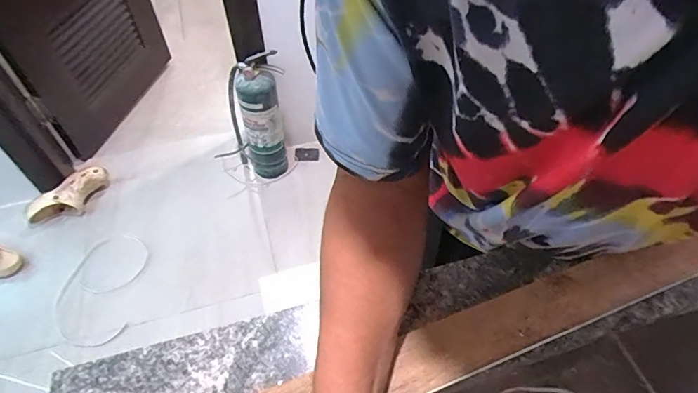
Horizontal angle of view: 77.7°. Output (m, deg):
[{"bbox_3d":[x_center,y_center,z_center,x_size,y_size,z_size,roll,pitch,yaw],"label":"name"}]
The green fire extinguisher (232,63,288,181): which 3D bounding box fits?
[{"bbox_3d":[-0.300,-0.241,1.493,0.142,0.443,0.112,-17,54,-12],"label":"green fire extinguisher"}]

